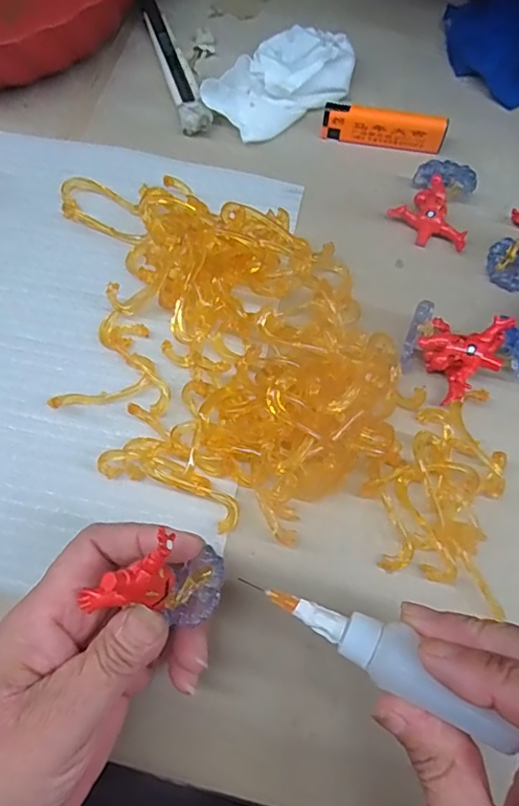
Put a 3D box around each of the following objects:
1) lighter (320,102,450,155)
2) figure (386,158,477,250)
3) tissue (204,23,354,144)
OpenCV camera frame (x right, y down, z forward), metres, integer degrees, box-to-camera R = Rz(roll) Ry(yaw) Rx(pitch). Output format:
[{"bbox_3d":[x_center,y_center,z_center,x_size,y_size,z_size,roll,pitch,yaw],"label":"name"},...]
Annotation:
[{"bbox_3d":[0.083,-0.183,0.372,0.079,0.023,0.010,11,70,4],"label":"lighter"},{"bbox_3d":[0.110,-0.123,0.345,0.048,0.025,0.048,25,72,9],"label":"figure"},{"bbox_3d":[0.016,-0.222,0.382,0.066,0.026,0.107,42,75,14],"label":"tissue"}]

